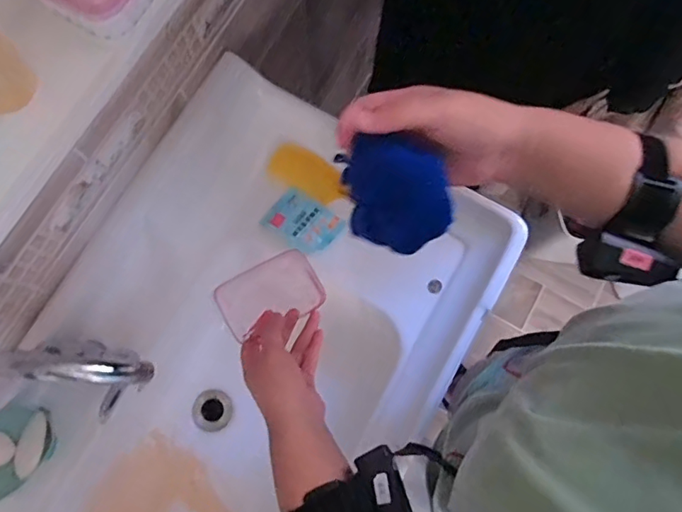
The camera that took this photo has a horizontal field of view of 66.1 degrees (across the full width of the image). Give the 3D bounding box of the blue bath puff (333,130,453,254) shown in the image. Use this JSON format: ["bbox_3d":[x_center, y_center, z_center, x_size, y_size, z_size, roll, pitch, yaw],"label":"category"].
[{"bbox_3d":[0.041,-0.047,0.407,0.072,0.059,0.078,-14,77,-4],"label":"blue bath puff"}]

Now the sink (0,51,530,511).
[{"bbox_3d":[-0.169,0.220,0.705,0.470,0.188,0.863,28,78,5],"label":"sink"}]

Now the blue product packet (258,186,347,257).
[{"bbox_3d":[-0.053,-0.047,0.722,0.097,0.022,0.070,38,79,7],"label":"blue product packet"}]

